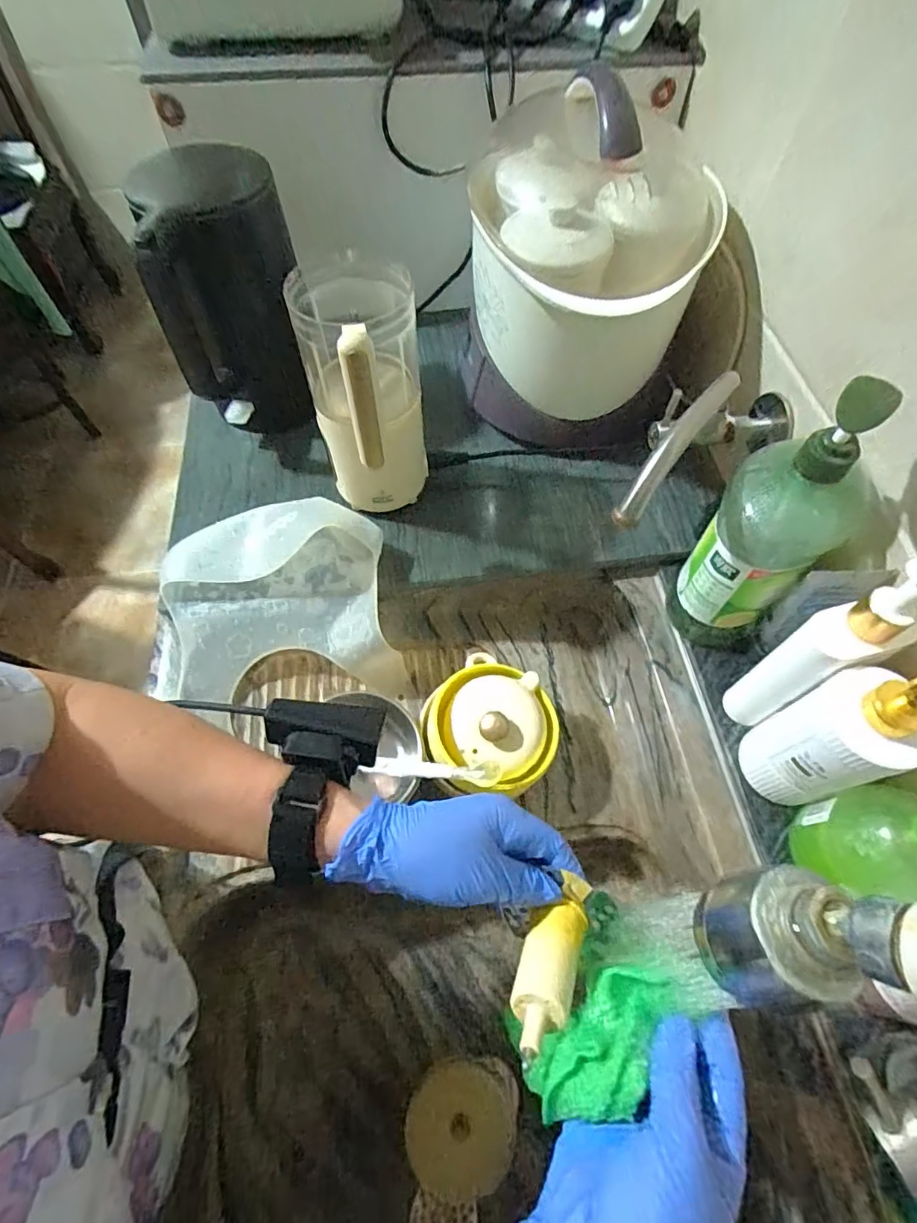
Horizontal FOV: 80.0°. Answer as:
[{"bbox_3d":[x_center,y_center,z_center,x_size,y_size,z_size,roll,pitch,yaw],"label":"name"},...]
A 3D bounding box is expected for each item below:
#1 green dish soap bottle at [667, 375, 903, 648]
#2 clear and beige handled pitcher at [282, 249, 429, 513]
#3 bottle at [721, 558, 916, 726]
[{"bbox_3d":[0.264,-0.069,0.464,0.101,0.268,0.093,-36,67,-19],"label":"green dish soap bottle"},{"bbox_3d":[-0.087,-0.197,0.537,0.104,0.239,0.166,-13,62,-8],"label":"clear and beige handled pitcher"},{"bbox_3d":[0.291,0.033,0.432,0.064,0.235,0.043,-15,62,-9],"label":"bottle"}]

